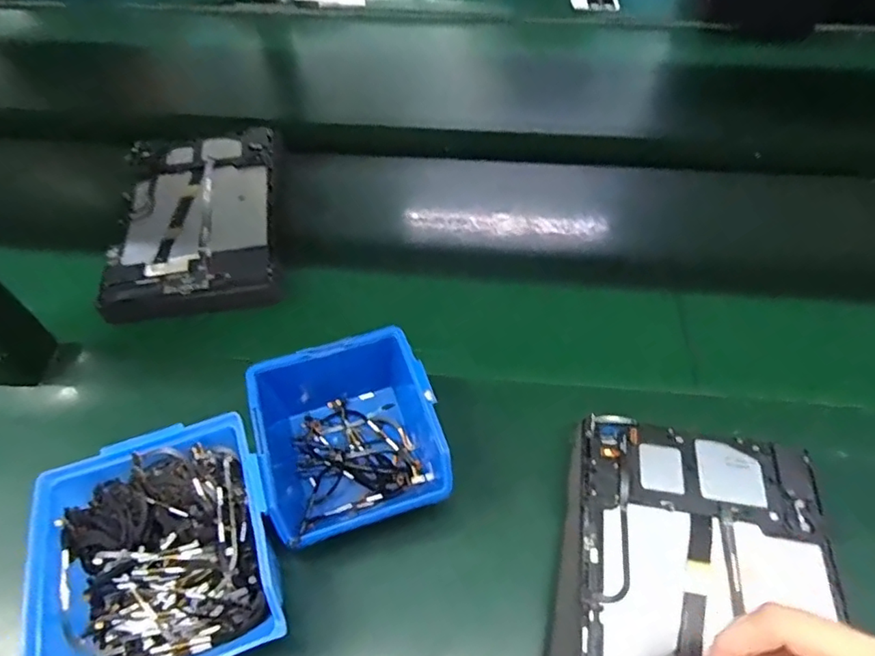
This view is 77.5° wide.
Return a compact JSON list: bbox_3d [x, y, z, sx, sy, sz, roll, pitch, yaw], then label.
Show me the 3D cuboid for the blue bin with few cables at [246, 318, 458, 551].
[{"bbox_3d":[-0.062,0.076,0.401,0.119,0.081,0.147,-17,56,-10],"label":"blue bin with few cables"}]

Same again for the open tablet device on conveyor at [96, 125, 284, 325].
[{"bbox_3d":[-0.247,-0.120,0.560,0.158,0.024,0.253,-9,53,-5],"label":"open tablet device on conveyor"}]

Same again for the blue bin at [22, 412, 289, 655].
[{"bbox_3d":[-0.166,0.141,0.340,0.135,0.066,0.139,-17,54,-11],"label":"blue bin"}]

